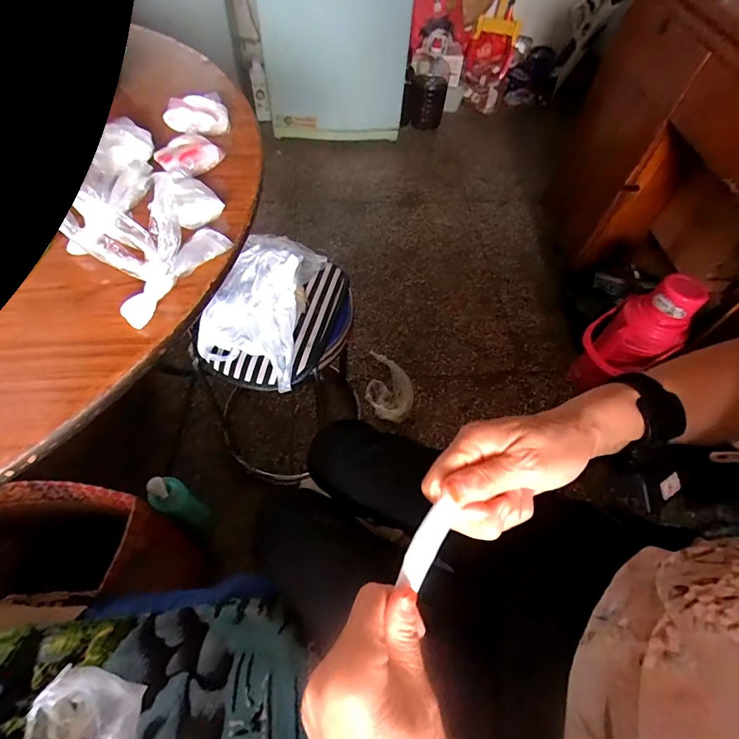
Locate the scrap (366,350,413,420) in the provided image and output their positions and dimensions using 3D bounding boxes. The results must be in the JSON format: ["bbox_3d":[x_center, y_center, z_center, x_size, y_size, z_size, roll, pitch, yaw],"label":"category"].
[{"bbox_3d":[0.061,0.047,1.210,0.143,0.047,0.217,10,57,2],"label":"scrap"}]

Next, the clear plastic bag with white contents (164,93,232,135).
[{"bbox_3d":[-0.205,-0.301,0.485,0.070,0.024,0.047,-17,60,-15],"label":"clear plastic bag with white contents"}]

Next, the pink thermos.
[{"bbox_3d":[0.687,-0.076,1.091,0.164,0.333,0.149,-3,58,-7],"label":"pink thermos"}]

